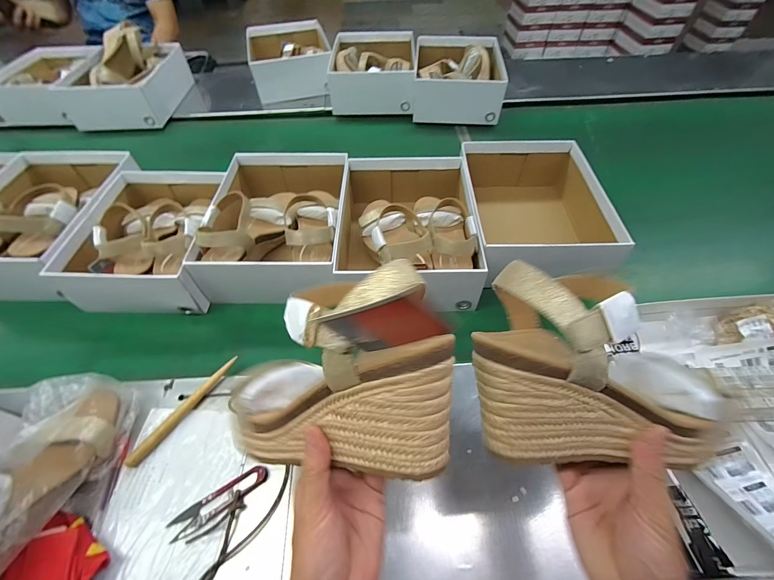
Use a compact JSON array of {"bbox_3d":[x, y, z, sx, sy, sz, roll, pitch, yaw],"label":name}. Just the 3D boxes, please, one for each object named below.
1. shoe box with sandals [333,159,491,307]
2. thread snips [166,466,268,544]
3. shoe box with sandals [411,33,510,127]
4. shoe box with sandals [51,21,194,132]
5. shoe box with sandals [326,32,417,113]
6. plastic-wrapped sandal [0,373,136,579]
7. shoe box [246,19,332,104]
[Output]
[{"bbox_3d":[0.034,-0.122,0.638,0.237,0.126,0.305,0,52,1],"label":"shoe box with sandals"},{"bbox_3d":[-0.203,0.258,0.418,0.117,0.011,0.034,-26,55,-18],"label":"thread snips"},{"bbox_3d":[0.206,-0.618,1.003,0.240,0.113,0.315,4,52,5],"label":"shoe box with sandals"},{"bbox_3d":[-0.752,-0.600,0.986,0.255,0.167,0.293,-1,52,1],"label":"shoe box with sandals"},{"bbox_3d":[-0.040,-0.649,1.023,0.240,0.108,0.308,1,52,3],"label":"shoe box with sandals"},{"bbox_3d":[-0.408,0.207,0.364,0.113,0.108,0.285,6,33,6],"label":"plastic-wrapped sandal"},{"bbox_3d":[-0.307,-0.724,1.081,0.237,0.097,0.340,-11,52,-7],"label":"shoe box"}]

